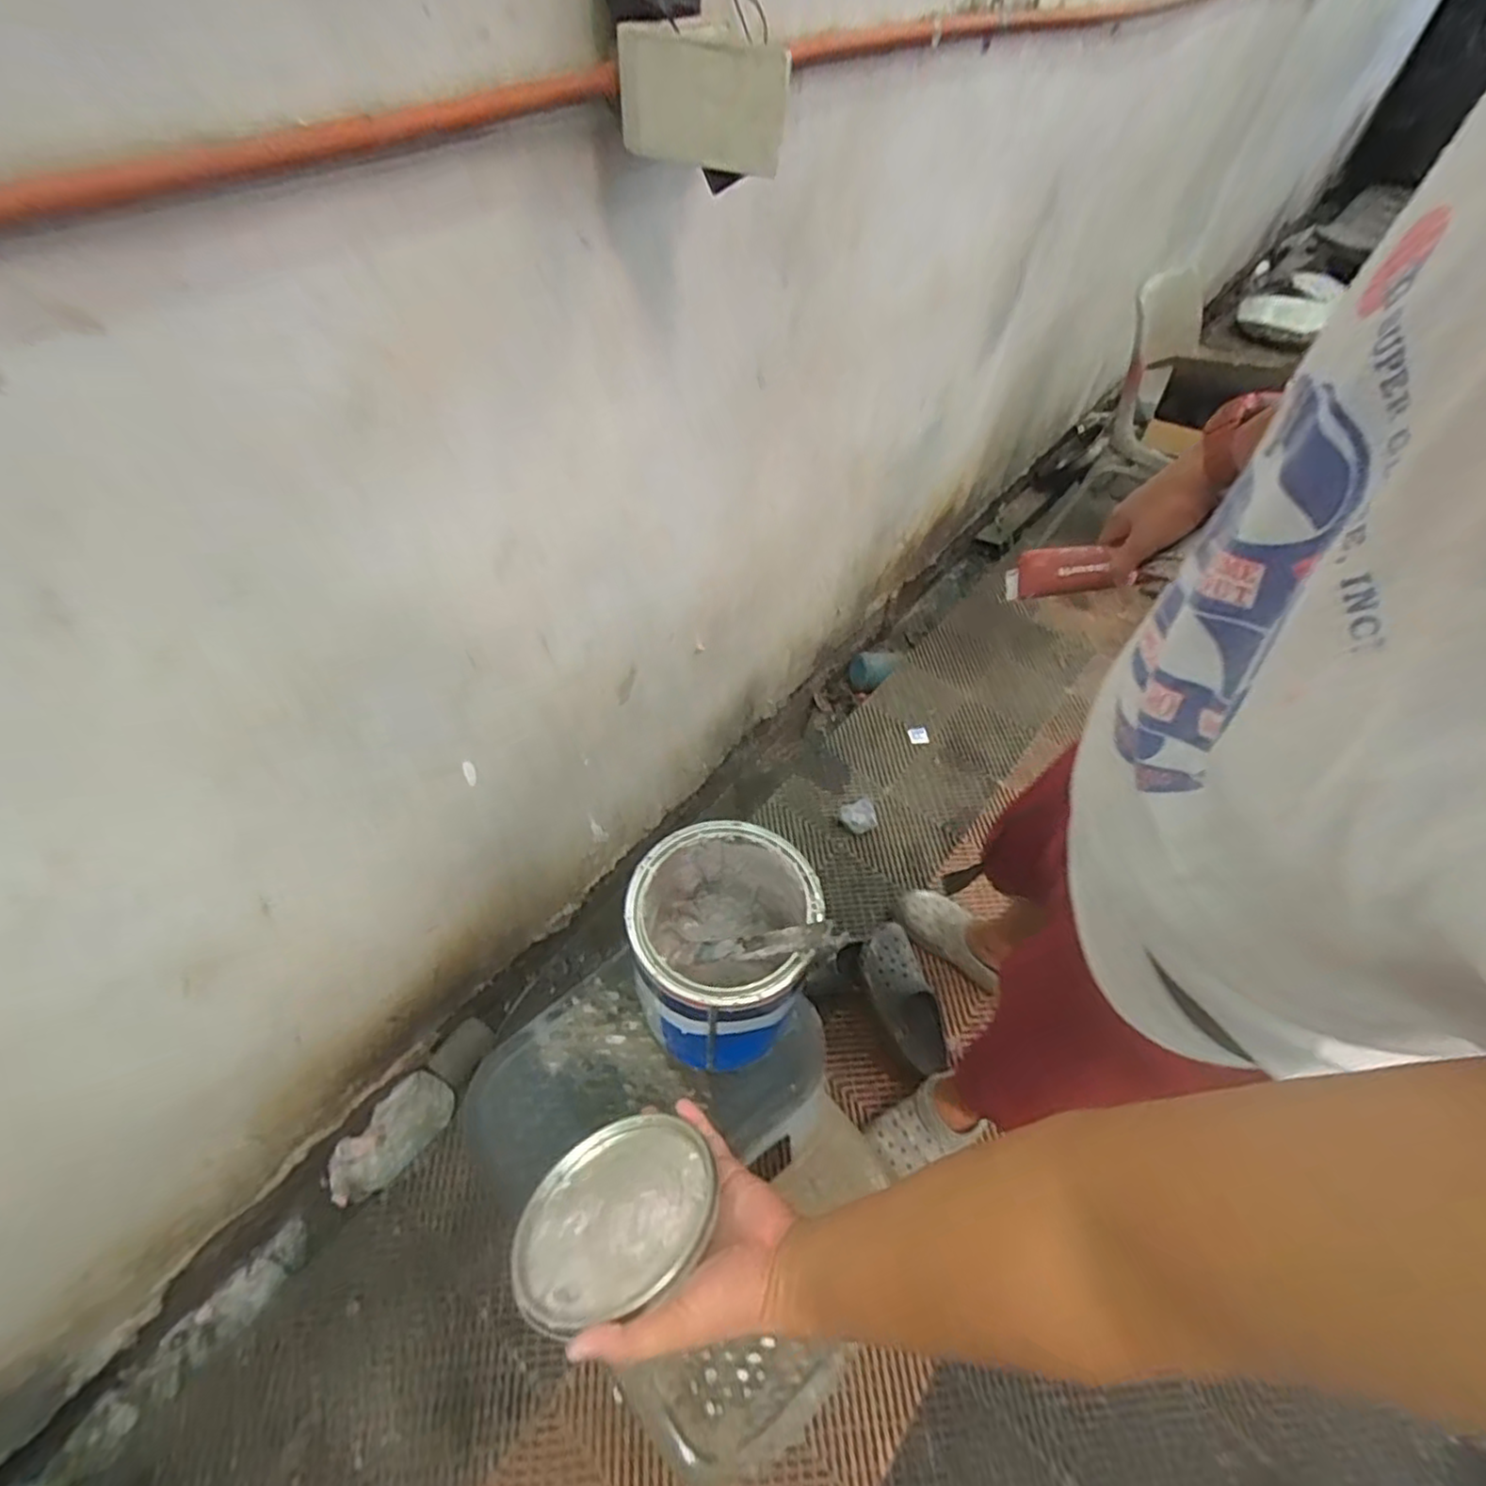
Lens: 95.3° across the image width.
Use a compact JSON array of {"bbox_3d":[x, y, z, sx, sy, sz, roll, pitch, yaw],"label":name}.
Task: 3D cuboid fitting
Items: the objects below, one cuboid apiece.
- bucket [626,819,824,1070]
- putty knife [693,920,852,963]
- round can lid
[{"bbox_3d":[-0.019,0.196,0.647,0.160,0.192,0.164,1,52,-2],"label":"bucket"},{"bbox_3d":[0.014,0.179,0.604,0.010,0.224,0.027,42,53,-16],"label":"putty knife"},{"bbox_3d":[-0.095,0.343,0.500,0.141,0.007,0.143,-16,17,5],"label":"round can lid"}]

